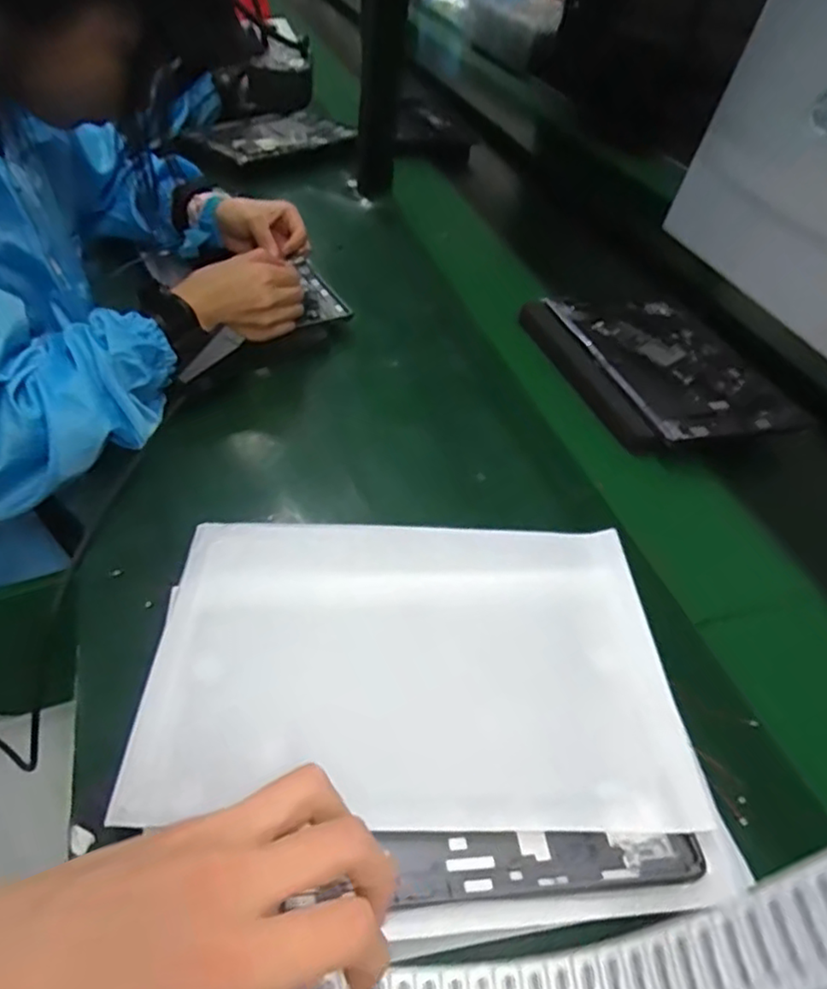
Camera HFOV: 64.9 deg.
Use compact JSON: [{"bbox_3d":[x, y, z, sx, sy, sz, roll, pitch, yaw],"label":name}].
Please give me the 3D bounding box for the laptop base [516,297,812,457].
[{"bbox_3d":[0.247,-0.130,0.675,0.212,0.031,0.242,-13,49,-18],"label":"laptop base"}]

